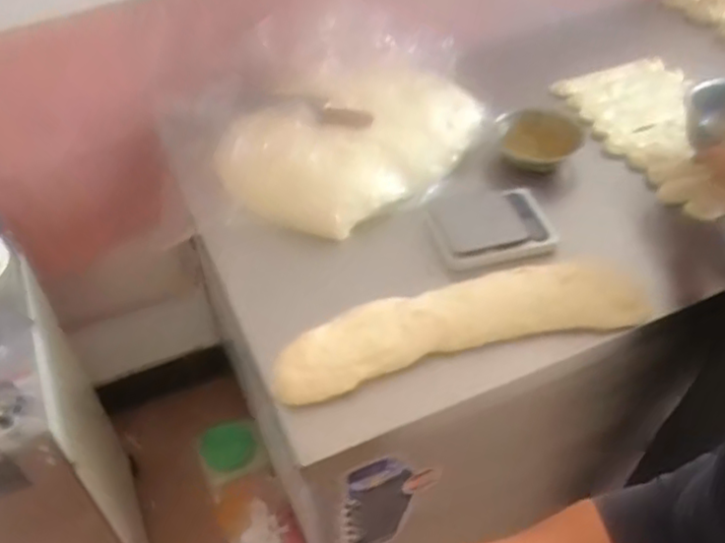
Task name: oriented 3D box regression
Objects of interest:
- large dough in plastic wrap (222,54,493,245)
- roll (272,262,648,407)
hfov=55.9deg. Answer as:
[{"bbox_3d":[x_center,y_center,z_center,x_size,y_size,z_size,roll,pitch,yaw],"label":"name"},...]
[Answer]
[{"bbox_3d":[-0.046,-0.240,1.190,0.402,0.121,0.376,-1,46,1],"label":"large dough in plastic wrap"},{"bbox_3d":[0.133,0.063,0.911,0.511,0.070,0.122,-12,47,-9],"label":"roll"}]

